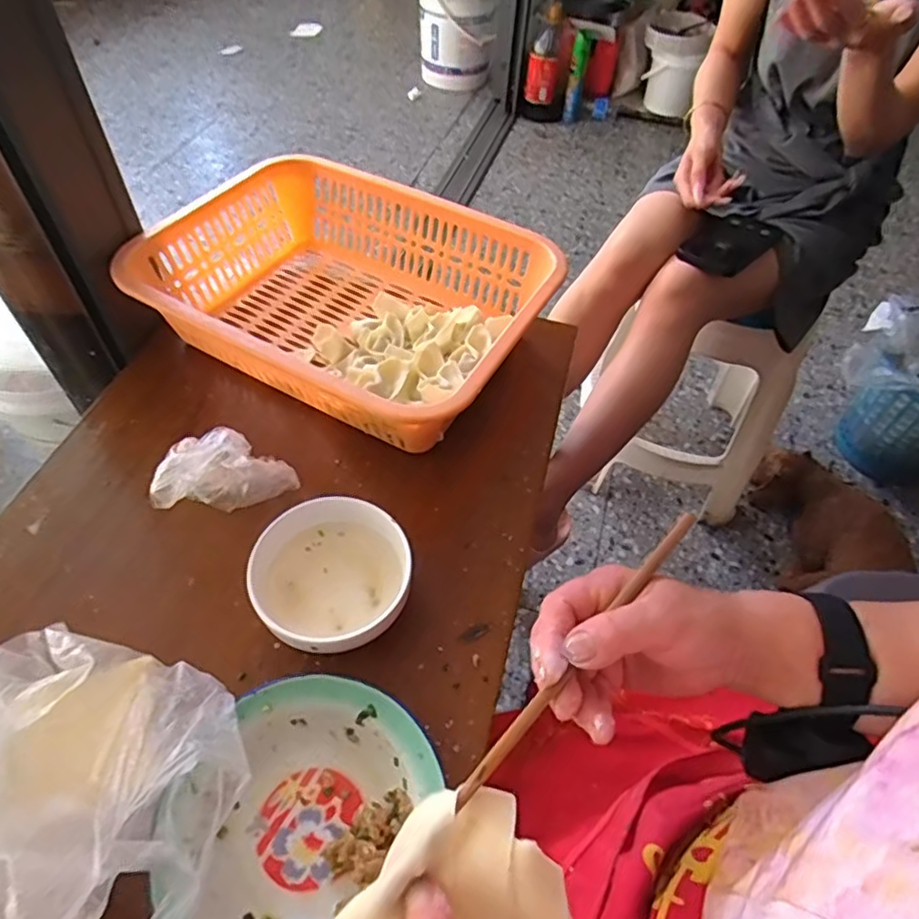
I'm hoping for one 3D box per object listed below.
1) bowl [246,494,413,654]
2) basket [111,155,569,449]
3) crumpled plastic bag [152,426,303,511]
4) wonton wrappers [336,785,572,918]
[{"bbox_3d":[-0.103,0.090,0.477,0.122,0.050,0.114,2,53,-3],"label":"bowl"},{"bbox_3d":[-0.114,-0.163,0.632,0.377,0.115,0.283,27,56,15],"label":"basket"},{"bbox_3d":[-0.195,0.007,0.507,0.105,0.083,0.049,-9,54,-11],"label":"crumpled plastic bag"},{"bbox_3d":[0.001,0.200,0.279,0.104,0.031,0.083,7,53,1],"label":"wonton wrappers"}]

